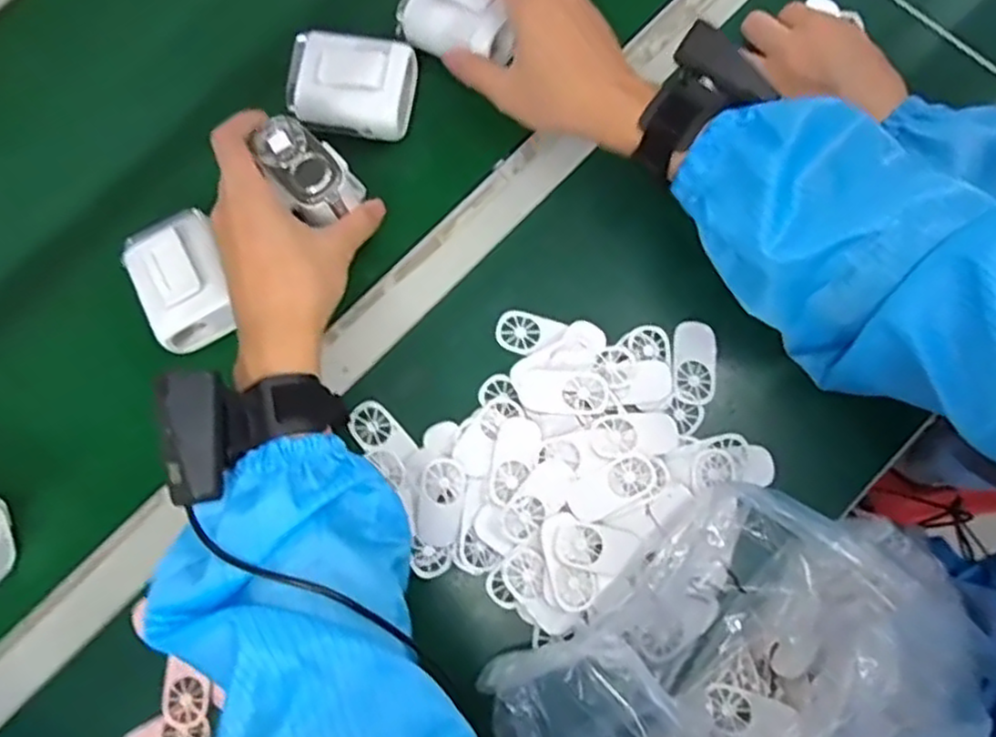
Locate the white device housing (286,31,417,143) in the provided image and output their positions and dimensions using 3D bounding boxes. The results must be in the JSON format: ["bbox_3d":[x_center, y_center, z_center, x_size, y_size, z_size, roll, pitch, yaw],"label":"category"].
[{"bbox_3d":[-0.106,-0.206,0.489,0.085,0.030,0.064,11,79,1],"label":"white device housing"}]

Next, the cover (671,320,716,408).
[{"bbox_3d":[0.133,-0.004,0.463,0.029,0.007,0.059,2,79,-1],"label":"cover"}]

